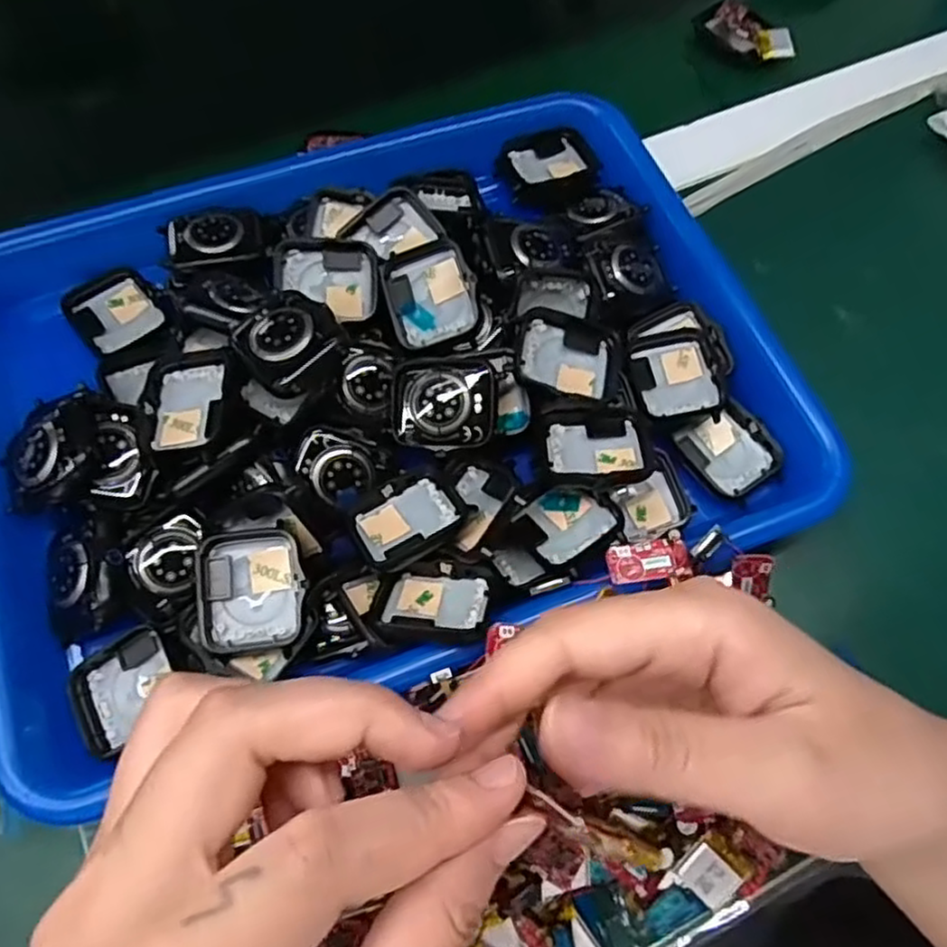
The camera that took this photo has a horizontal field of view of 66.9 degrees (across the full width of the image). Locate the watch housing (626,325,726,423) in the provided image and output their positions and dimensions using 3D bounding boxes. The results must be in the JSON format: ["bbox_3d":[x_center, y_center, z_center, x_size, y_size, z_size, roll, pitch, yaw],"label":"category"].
[{"bbox_3d":[0.086,-0.041,0.305,0.036,0.009,0.044,-2,66,-2],"label":"watch housing"}]

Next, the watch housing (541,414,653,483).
[{"bbox_3d":[0.048,-0.010,0.278,0.039,0.015,0.033,-1,66,-2],"label":"watch housing"}]

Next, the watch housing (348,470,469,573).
[{"bbox_3d":[-0.024,0.016,0.269,0.042,0.014,0.032,-30,70,-14],"label":"watch housing"}]

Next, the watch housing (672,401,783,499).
[{"bbox_3d":[0.107,-0.009,0.302,0.038,0.009,0.035,-30,70,-14],"label":"watch housing"}]

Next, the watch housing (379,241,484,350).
[{"bbox_3d":[-0.018,-0.075,0.299,0.037,0.010,0.041,-22,81,6],"label":"watch housing"}]

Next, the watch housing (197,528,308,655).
[{"bbox_3d":[-0.078,0.040,0.253,0.036,0.010,0.040,-8,66,-5],"label":"watch housing"}]

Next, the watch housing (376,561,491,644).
[{"bbox_3d":[-0.014,0.045,0.256,0.039,0.011,0.035,-2,32,8],"label":"watch housing"}]

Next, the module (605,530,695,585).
[{"bbox_3d":[0.063,0.030,0.257,0.029,0.004,0.016,-6,66,-4],"label":"module"}]

